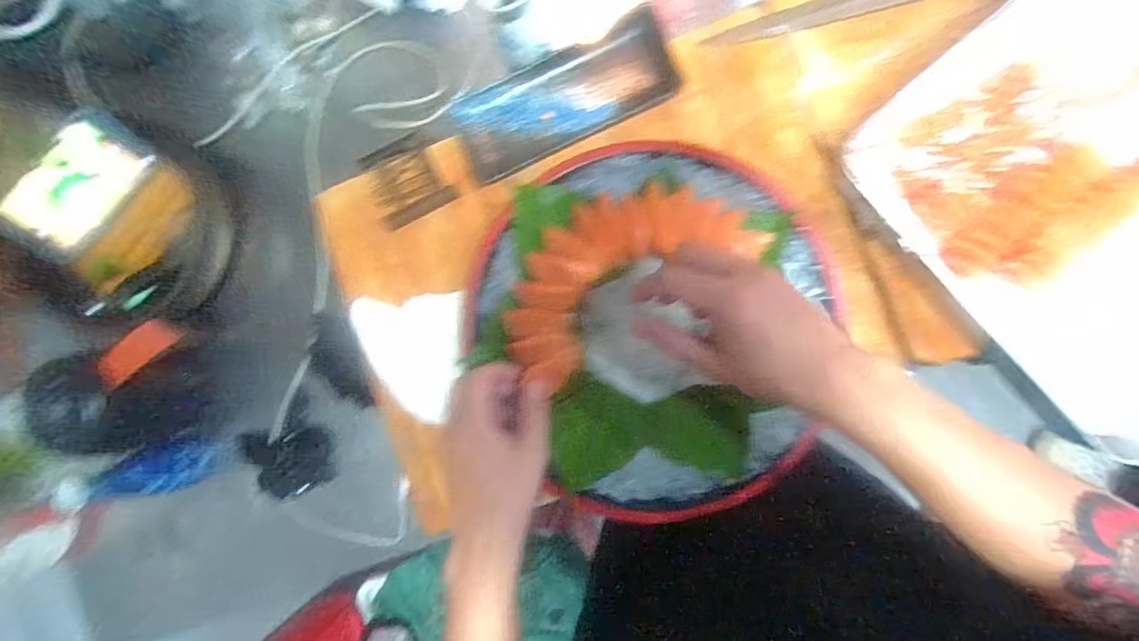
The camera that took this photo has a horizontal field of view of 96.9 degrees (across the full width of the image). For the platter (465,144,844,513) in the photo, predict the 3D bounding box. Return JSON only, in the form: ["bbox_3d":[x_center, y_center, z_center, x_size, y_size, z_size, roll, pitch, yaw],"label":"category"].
[{"bbox_3d":[0.071,0.002,0.423,0.282,0.039,0.314,-33,85,7],"label":"platter"}]

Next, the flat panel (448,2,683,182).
[{"bbox_3d":[-0.006,-0.216,0.489,0.210,0.008,0.092,-22,87,8],"label":"flat panel"}]

